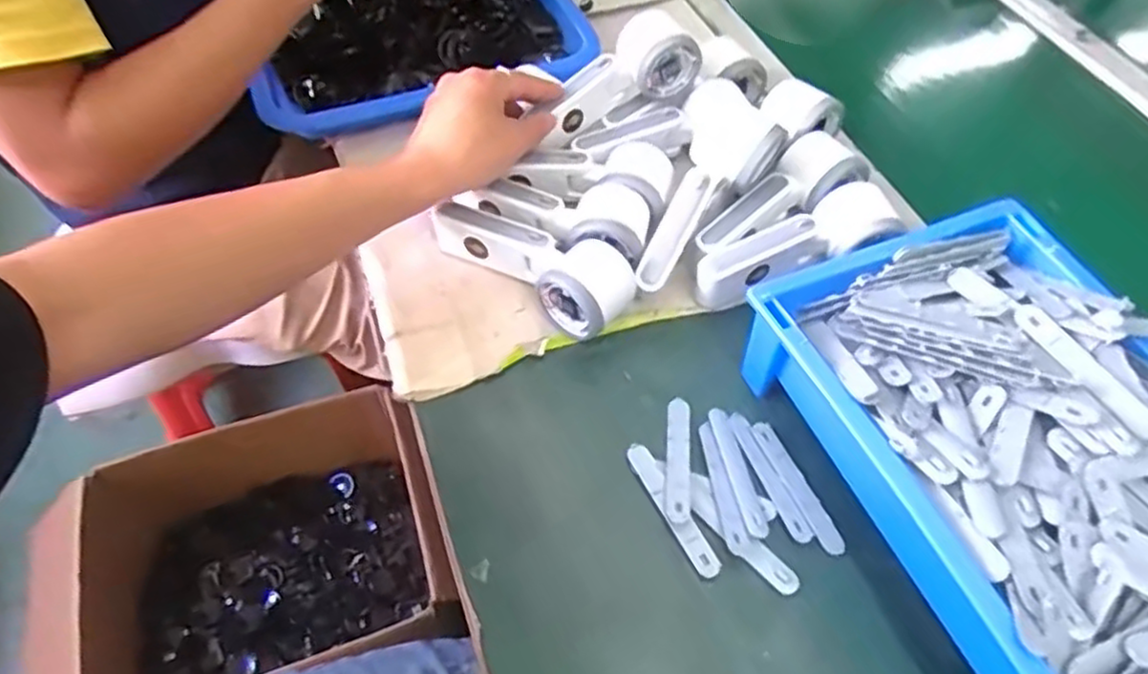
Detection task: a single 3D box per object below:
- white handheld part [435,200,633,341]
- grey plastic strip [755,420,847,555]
[{"bbox_3d":[-0.031,-0.063,0.555,0.165,0.051,0.067,32,60,20],"label":"white handheld part"},{"bbox_3d":[0.147,0.097,0.474,0.017,0.004,0.096,-19,57,-13],"label":"grey plastic strip"}]

